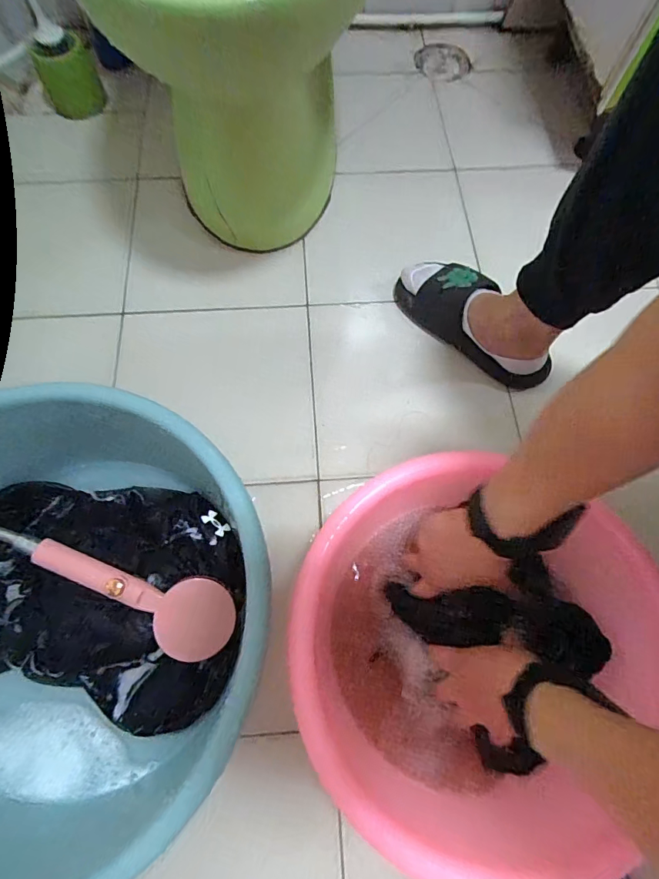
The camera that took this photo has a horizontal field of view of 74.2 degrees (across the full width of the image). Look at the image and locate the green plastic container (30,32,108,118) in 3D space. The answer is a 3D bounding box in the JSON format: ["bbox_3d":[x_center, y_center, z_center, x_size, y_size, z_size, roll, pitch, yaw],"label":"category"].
[{"bbox_3d":[-0.491,-0.687,0.822,0.101,0.106,0.099,-21,72,-8],"label":"green plastic container"}]

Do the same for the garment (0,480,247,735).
[{"bbox_3d":[-0.278,0.178,0.499,0.348,0.056,0.256,4,70,1],"label":"garment"}]

